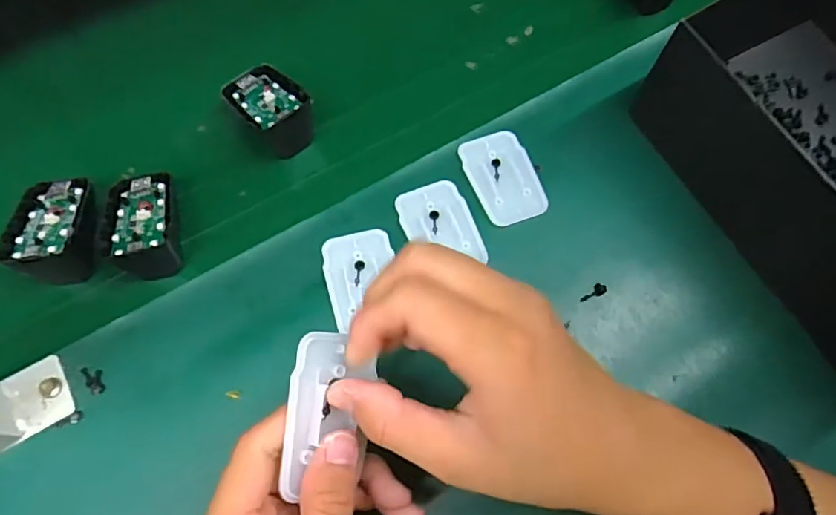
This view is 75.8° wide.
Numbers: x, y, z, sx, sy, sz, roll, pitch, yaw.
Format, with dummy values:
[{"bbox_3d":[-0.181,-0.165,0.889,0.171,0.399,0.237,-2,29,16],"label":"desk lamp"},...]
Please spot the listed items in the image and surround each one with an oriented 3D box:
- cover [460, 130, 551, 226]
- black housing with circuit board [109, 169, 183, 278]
[{"bbox_3d":[0.059,-0.056,0.370,0.044,0.004,0.070,-18,69,-10],"label":"cover"},{"bbox_3d":[-0.180,-0.025,0.350,0.037,0.032,0.063,-11,70,-5],"label":"black housing with circuit board"}]

